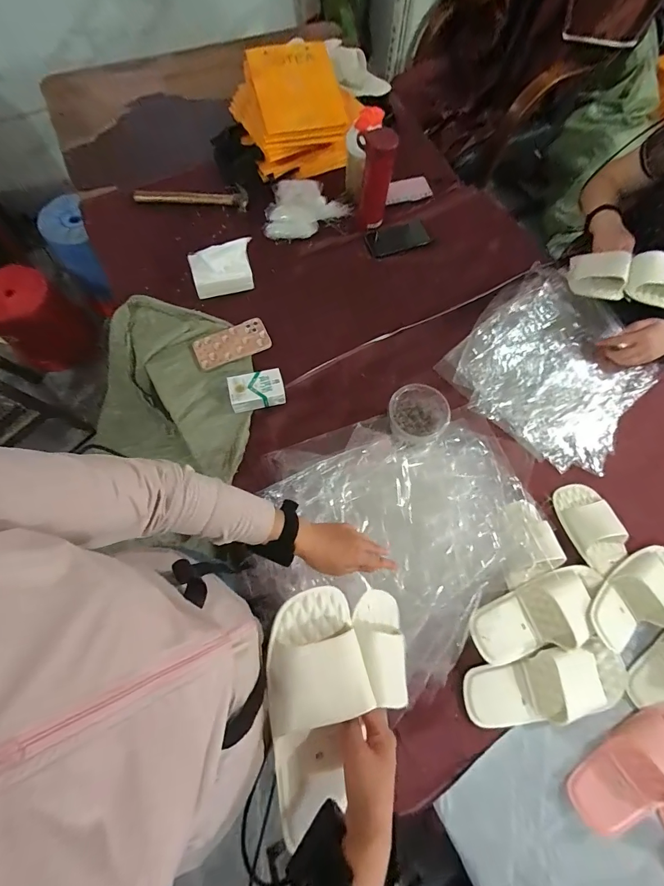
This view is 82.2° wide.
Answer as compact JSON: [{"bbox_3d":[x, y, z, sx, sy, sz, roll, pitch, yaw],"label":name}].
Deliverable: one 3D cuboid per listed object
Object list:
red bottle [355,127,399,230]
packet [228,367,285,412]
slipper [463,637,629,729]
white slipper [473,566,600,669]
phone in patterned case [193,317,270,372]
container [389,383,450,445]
[{"bbox_3d":[0.103,-0.624,0.922,0.075,0.202,0.071,7,70,1],"label":"red bottle"},{"bbox_3d":[-0.158,-0.109,0.800,0.113,0.038,0.079,-13,71,-7],"label":"packet"},{"bbox_3d":[0.351,0.403,0.623,0.257,0.048,0.109,-11,70,-6],"label":"slipper"},{"bbox_3d":[0.364,0.296,0.648,0.255,0.055,0.106,-21,72,-9],"label":"white slipper"},{"bbox_3d":[-0.224,-0.220,0.854,0.164,0.017,0.083,-25,80,-8],"label":"phone in patterned case"},{"bbox_3d":[0.170,-0.056,0.757,0.109,0.055,0.111,1,70,-2],"label":"container"}]

